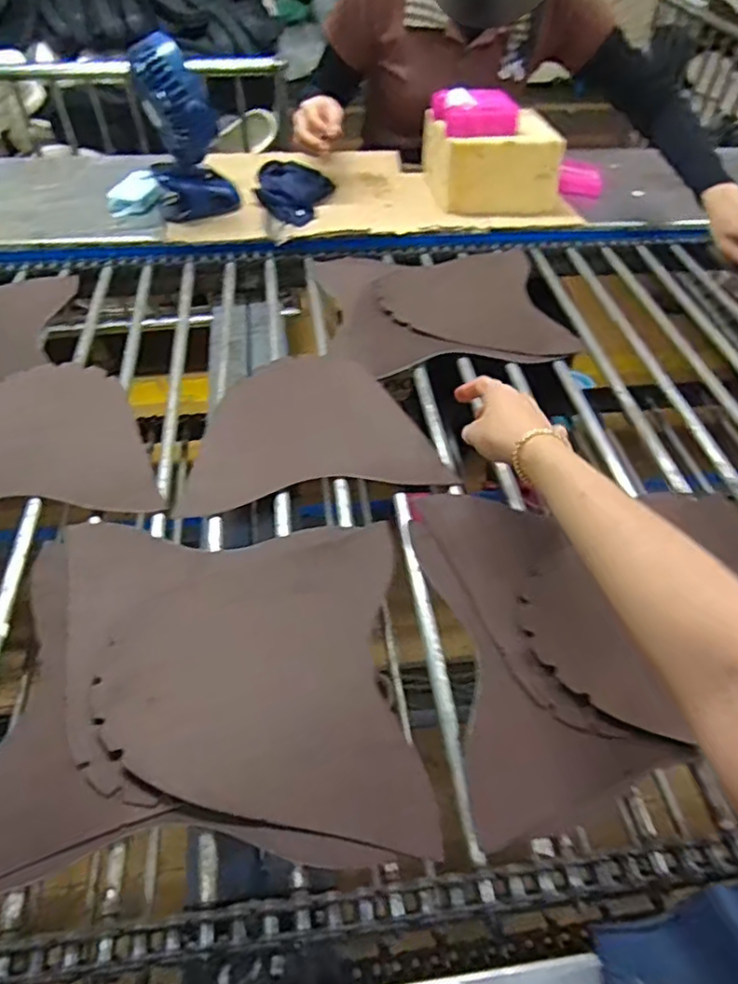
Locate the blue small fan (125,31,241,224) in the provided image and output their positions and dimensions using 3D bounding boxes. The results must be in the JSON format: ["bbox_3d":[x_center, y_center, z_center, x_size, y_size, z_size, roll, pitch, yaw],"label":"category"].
[{"bbox_3d":[-0.251,-0.489,0.882,0.118,0.211,0.101,-8,48,-10],"label":"blue small fan"}]

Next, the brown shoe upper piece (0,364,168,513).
[{"bbox_3d":[-0.331,-0.054,0.645,0.243,0.008,0.214,-5,49,-5],"label":"brown shoe upper piece"}]

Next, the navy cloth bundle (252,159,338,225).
[{"bbox_3d":[-0.119,-0.466,0.987,0.113,0.038,0.139,3,47,0],"label":"navy cloth bundle"}]

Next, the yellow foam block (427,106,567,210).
[{"bbox_3d":[0.192,-0.515,0.991,0.195,0.107,0.140,1,47,-1],"label":"yellow foam block"}]

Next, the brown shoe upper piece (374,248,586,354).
[{"bbox_3d":[0.130,-0.251,0.849,0.220,0.020,0.216,-5,48,-7],"label":"brown shoe upper piece"}]

